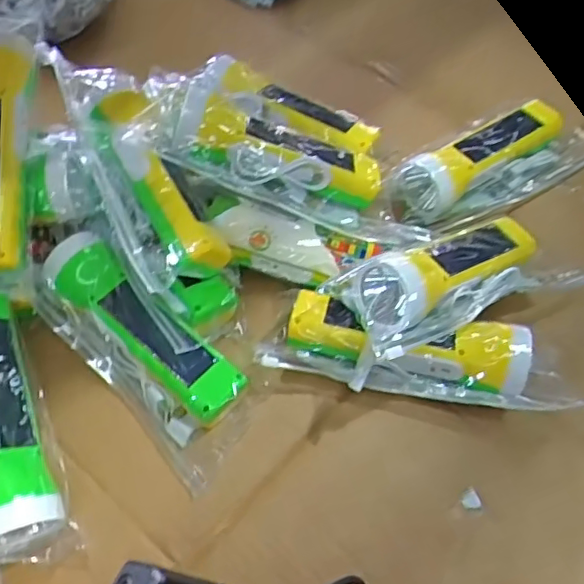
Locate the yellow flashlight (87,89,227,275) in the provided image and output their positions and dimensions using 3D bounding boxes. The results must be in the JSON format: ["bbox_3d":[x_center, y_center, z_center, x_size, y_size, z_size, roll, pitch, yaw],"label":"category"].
[{"bbox_3d":[-0.102,-0.074,0.445,0.057,0.054,0.159,-25,62,-17],"label":"yellow flashlight"}]

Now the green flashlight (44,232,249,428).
[{"bbox_3d":[-0.106,0.029,0.429,0.168,0.053,0.050,39,64,20],"label":"green flashlight"}]

